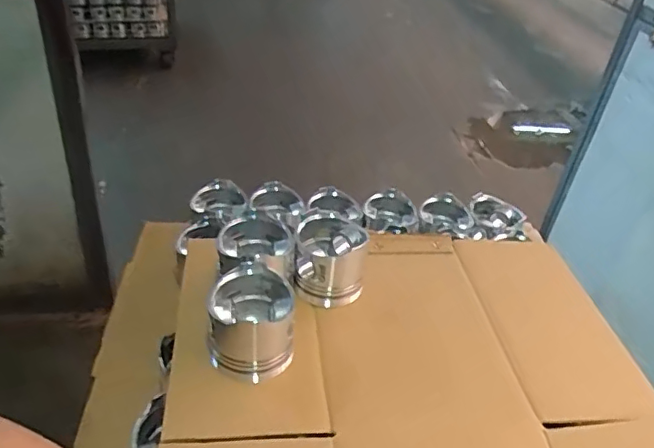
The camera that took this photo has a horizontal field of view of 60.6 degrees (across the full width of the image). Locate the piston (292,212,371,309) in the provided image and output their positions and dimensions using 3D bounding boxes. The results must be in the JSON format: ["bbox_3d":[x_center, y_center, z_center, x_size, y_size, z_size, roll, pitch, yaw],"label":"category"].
[{"bbox_3d":[0.003,0.041,0.700,0.085,0.078,0.103,7,36,-1],"label":"piston"}]

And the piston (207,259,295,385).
[{"bbox_3d":[-0.084,0.112,0.598,0.090,0.098,0.095,1,37,-9],"label":"piston"}]

